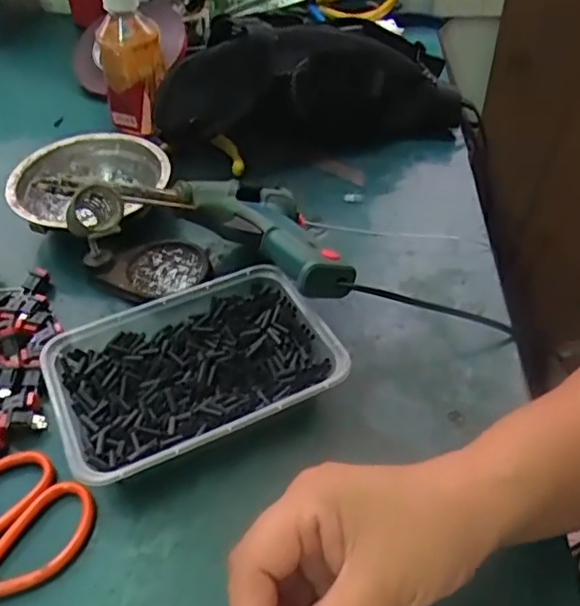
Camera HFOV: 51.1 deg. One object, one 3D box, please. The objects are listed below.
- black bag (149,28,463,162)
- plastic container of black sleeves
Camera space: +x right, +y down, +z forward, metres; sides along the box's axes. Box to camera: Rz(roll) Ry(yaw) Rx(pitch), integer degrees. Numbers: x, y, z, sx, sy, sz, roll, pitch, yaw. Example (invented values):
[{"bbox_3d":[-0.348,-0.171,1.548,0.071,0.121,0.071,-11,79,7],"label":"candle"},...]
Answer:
[{"bbox_3d":[0.016,-0.204,0.561,0.271,0.111,0.084,-11,47,-9],"label":"black bag"},{"bbox_3d":[-0.058,0.044,0.375,0.163,0.037,0.112,-19,48,-16],"label":"plastic container of black sleeves"}]

